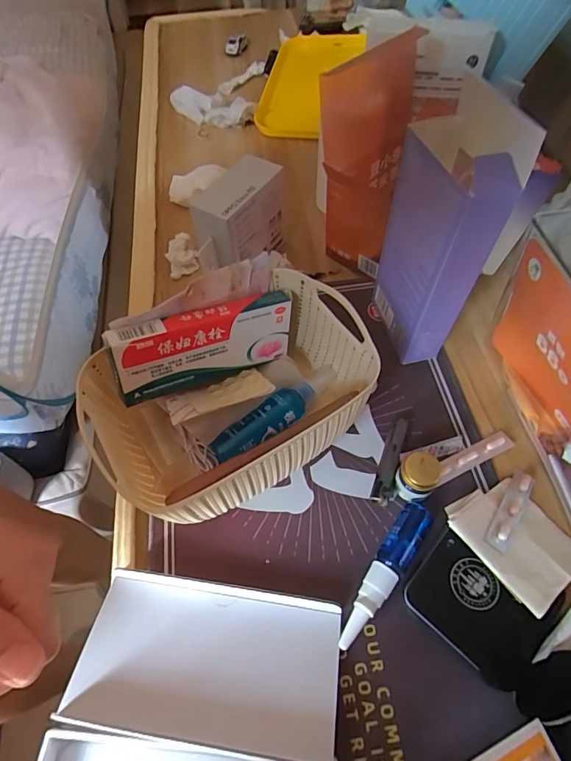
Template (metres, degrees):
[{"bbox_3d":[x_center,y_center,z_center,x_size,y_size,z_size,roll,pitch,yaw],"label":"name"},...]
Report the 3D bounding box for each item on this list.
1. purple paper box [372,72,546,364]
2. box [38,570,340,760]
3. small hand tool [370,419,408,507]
[{"bbox_3d":[0.121,-0.115,0.355,0.043,0.221,0.103,-11,59,-5],"label":"purple paper box"},{"bbox_3d":[-0.058,0.229,0.259,0.178,0.034,0.187,5,59,5],"label":"box"},{"bbox_3d":[0.093,0.071,0.363,0.017,0.015,0.077,20,61,14],"label":"small hand tool"}]

